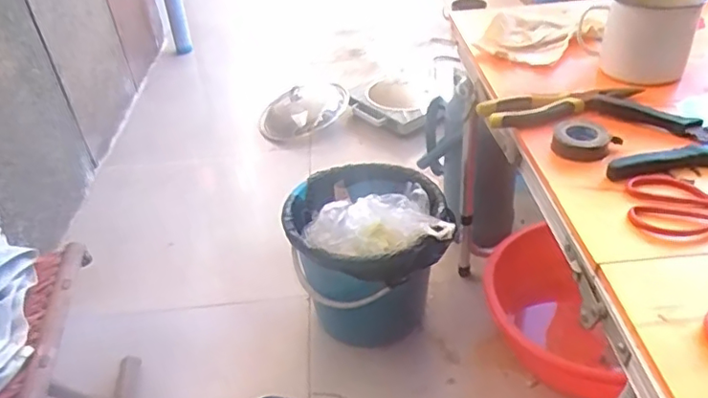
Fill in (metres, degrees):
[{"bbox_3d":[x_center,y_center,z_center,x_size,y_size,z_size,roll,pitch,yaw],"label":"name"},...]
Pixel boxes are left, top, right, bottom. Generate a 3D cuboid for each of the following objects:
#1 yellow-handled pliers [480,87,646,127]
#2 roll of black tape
[{"bbox_3d":[0.230,-0.102,0.647,0.179,0.023,0.041,-9,36,-4],"label":"yellow-handled pliers"},{"bbox_3d":[0.231,-0.059,0.584,0.058,0.024,0.060,-4,36,3],"label":"roll of black tape"}]

